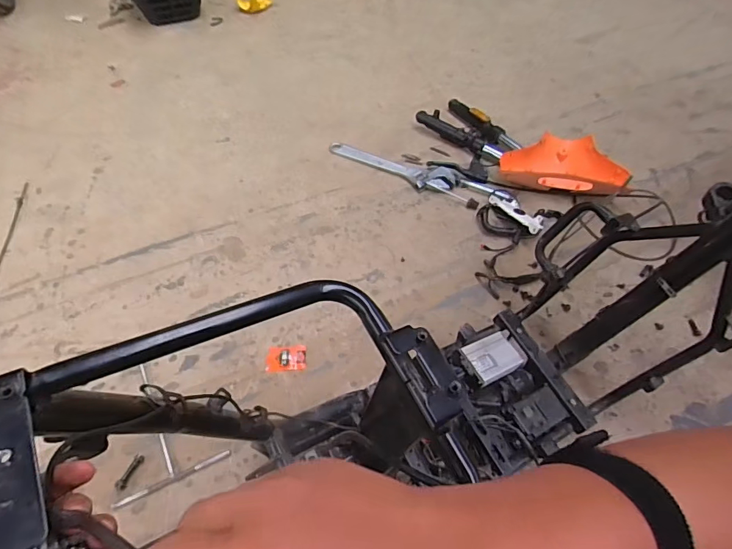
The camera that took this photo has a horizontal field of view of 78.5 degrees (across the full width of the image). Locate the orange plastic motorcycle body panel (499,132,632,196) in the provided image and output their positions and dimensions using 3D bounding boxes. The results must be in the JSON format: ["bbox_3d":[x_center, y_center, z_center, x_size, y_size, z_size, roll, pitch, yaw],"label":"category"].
[{"bbox_3d":[0.483,-0.256,1.109,0.290,0.091,0.176,16,54,13],"label":"orange plastic motorcycle body panel"}]

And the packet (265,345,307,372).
[{"bbox_3d":[-0.152,0.160,0.858,0.074,0.006,0.052,-2,51,-1],"label":"packet"}]

